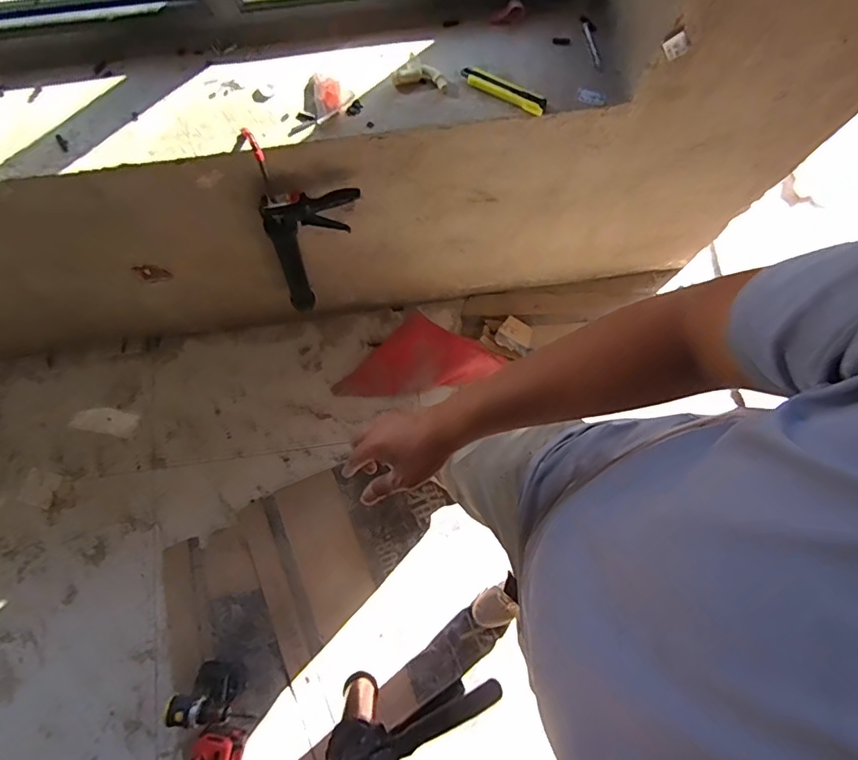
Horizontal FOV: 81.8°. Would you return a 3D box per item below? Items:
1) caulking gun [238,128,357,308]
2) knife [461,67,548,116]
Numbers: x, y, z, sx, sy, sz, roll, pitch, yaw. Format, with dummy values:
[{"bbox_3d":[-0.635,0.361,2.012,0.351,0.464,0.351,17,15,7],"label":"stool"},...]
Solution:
[{"bbox_3d":[-0.253,-0.315,1.082,0.221,0.583,0.064,-10,75,-3],"label":"caulking gun"},{"bbox_3d":[0.127,-0.495,0.844,0.152,0.020,0.022,27,77,7],"label":"knife"}]

